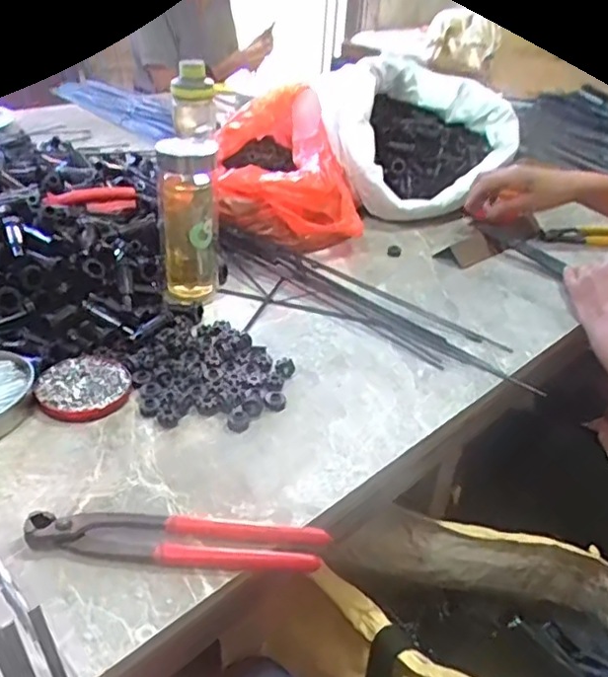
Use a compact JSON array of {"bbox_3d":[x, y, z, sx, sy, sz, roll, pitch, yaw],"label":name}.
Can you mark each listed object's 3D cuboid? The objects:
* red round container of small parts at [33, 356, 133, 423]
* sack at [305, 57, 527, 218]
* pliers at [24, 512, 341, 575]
[{"bbox_3d":[-0.202,0.045,0.578,0.082,0.011,0.077,4,34,-3],"label":"red round container of small parts"},{"bbox_3d":[0.196,-0.360,1.100,0.335,0.186,0.424,15,35,12],"label":"sack"},{"bbox_3d":[-0.088,0.140,0.441,0.202,0.020,0.036,5,34,-3],"label":"pliers"}]

